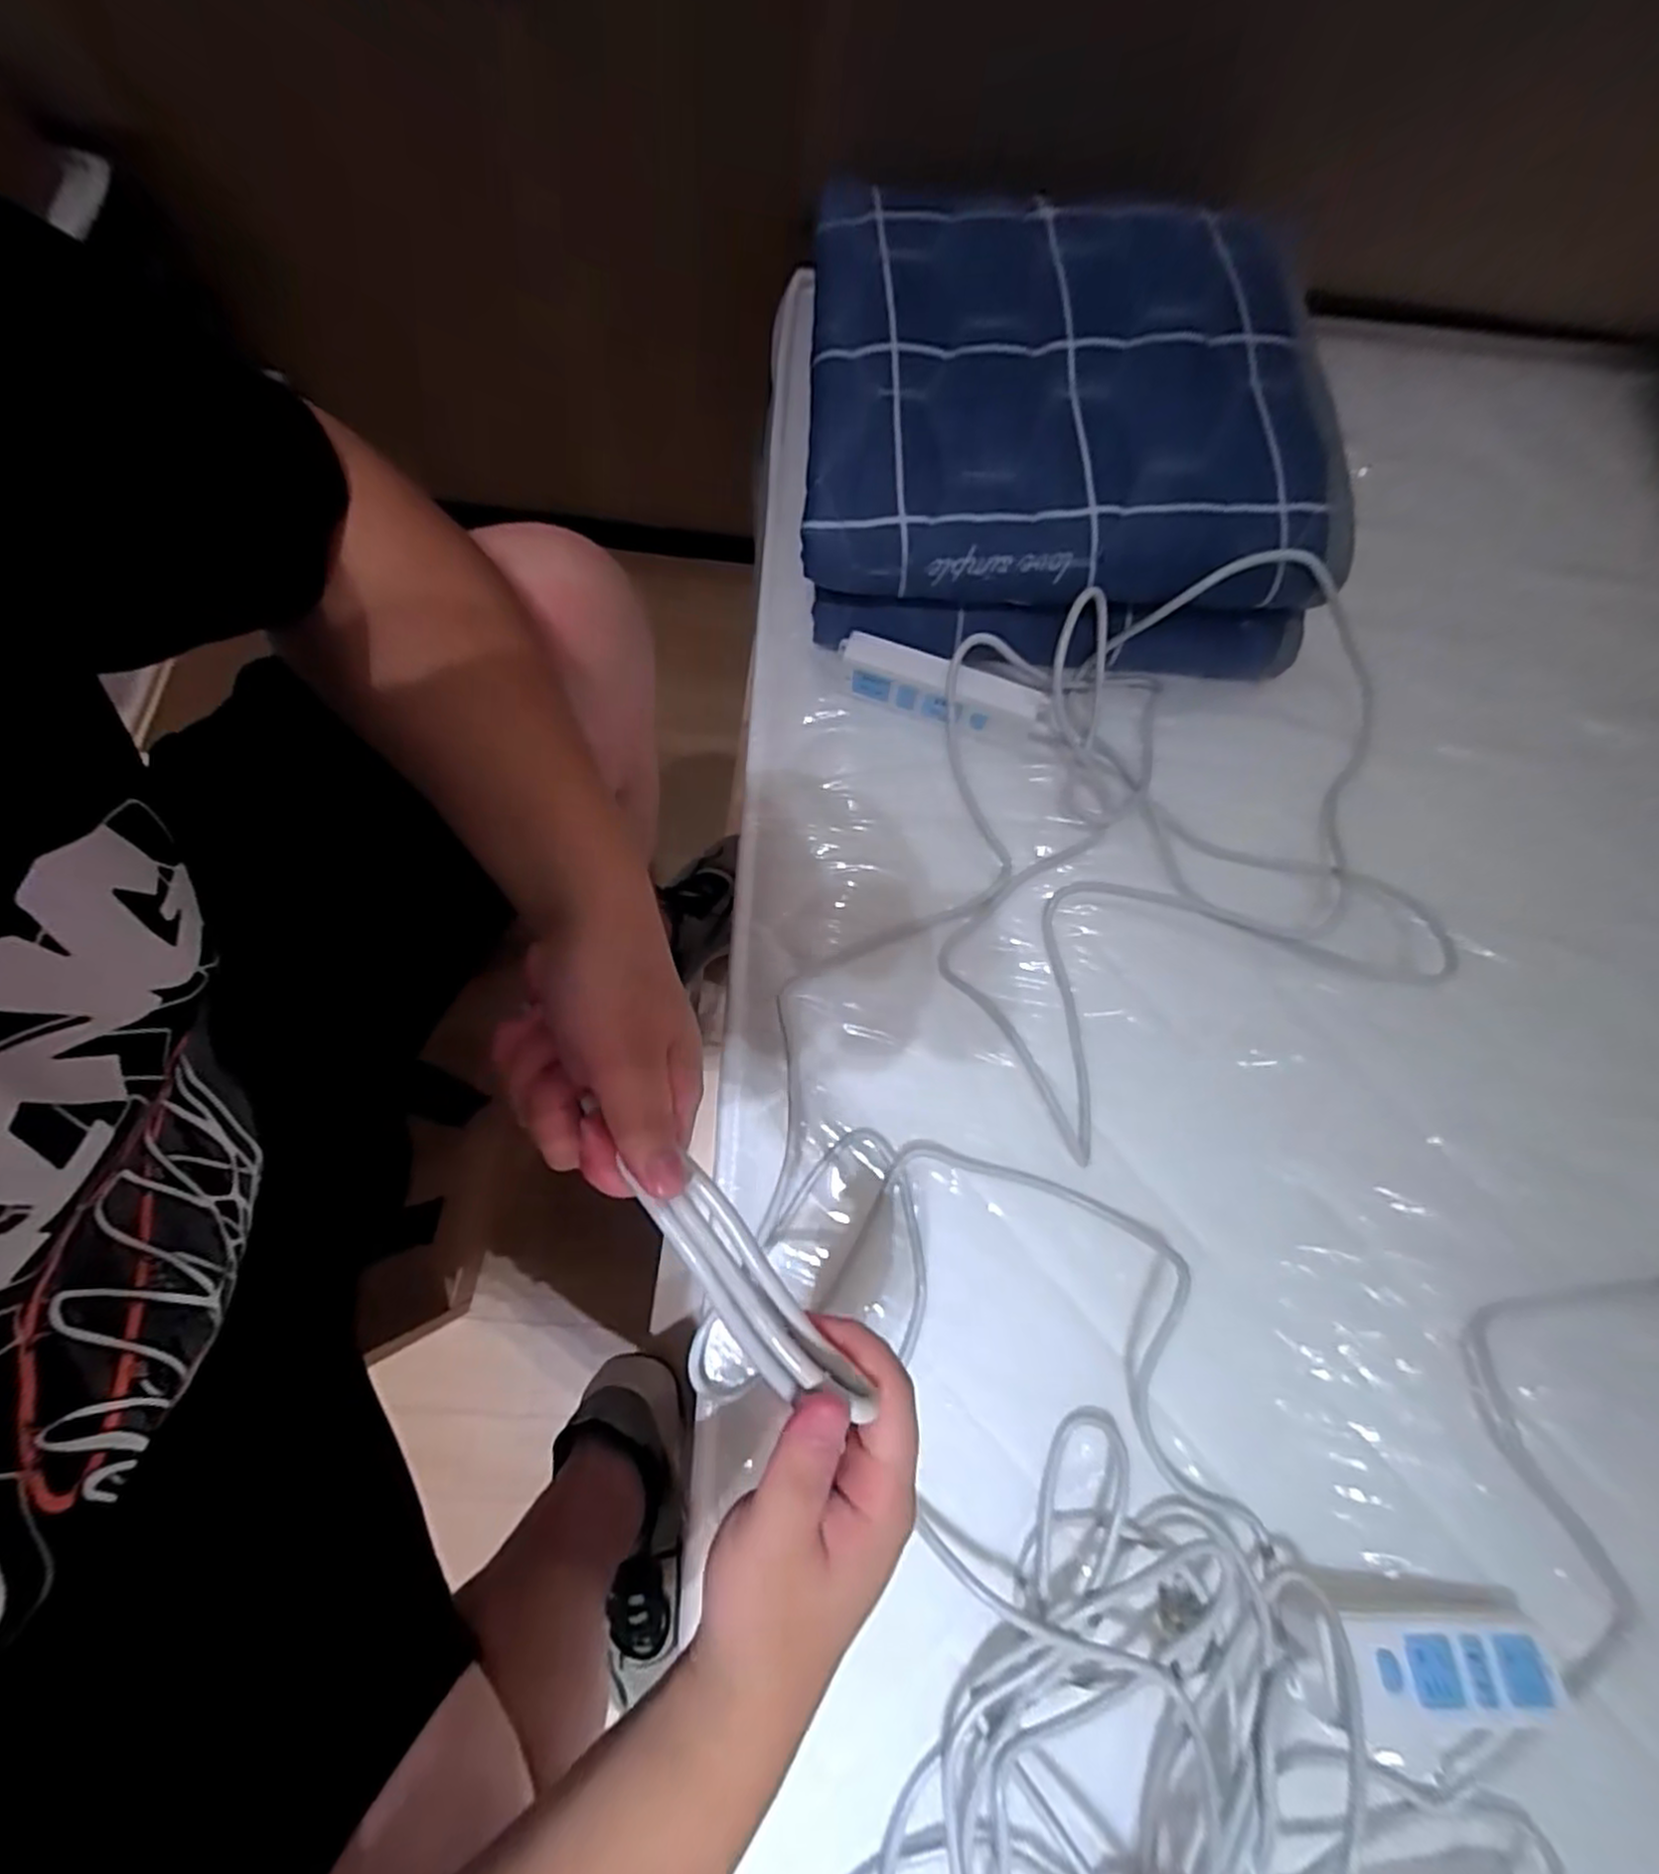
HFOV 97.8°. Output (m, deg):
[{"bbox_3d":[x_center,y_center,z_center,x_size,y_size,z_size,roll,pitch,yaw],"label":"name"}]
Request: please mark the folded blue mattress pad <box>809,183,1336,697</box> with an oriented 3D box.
[{"bbox_3d":[0.197,-0.443,0.655,0.432,0.175,0.379,0,75,-4],"label":"folded blue mattress pad"}]

